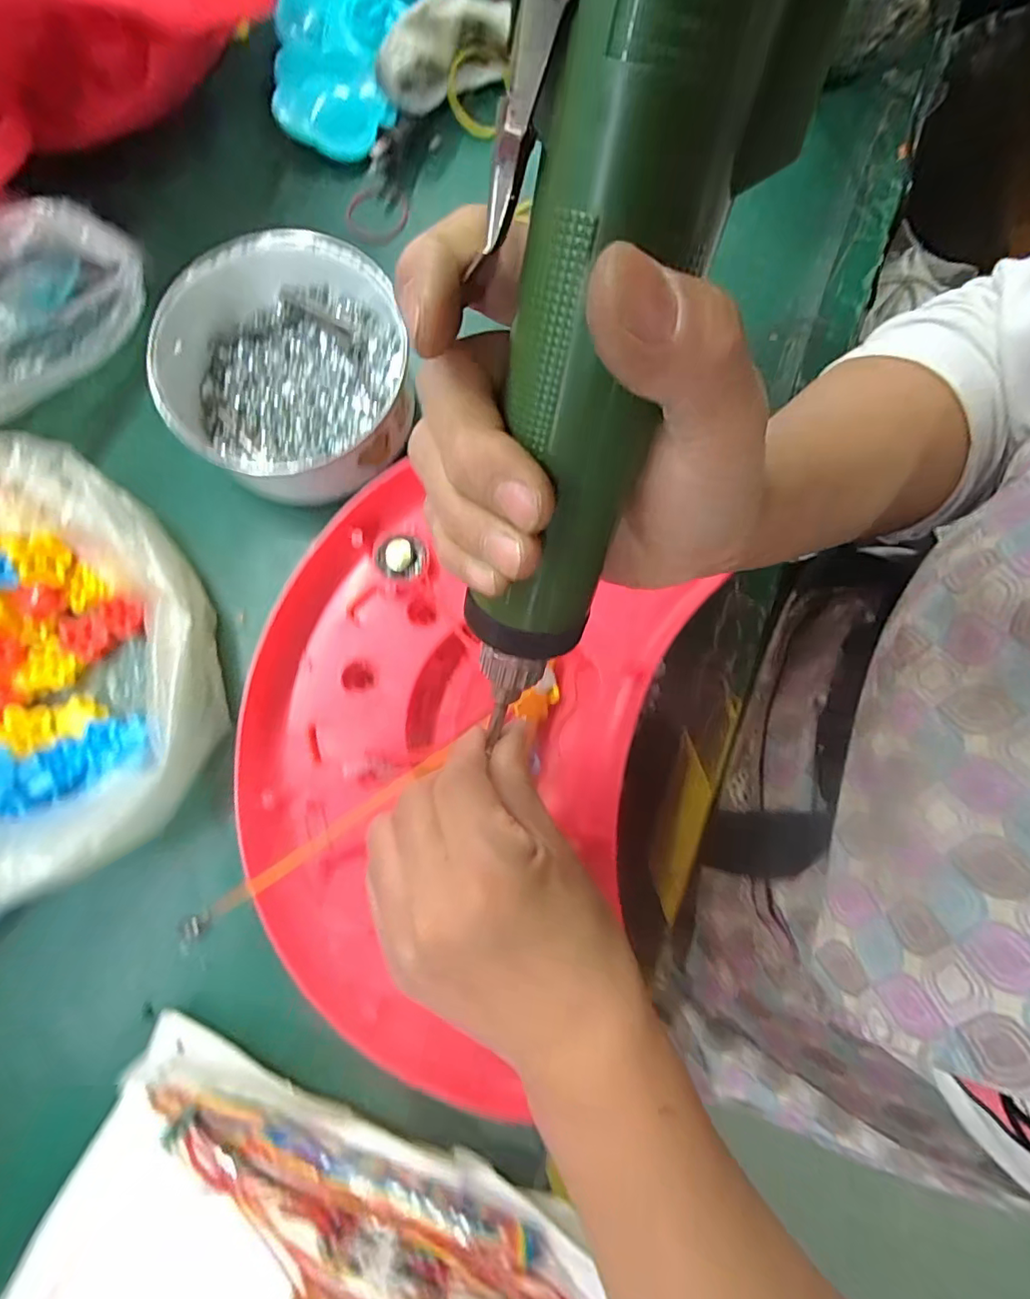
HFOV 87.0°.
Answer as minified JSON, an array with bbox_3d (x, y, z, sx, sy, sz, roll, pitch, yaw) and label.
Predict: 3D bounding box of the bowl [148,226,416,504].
[{"bbox_3d":[-0.134,-0.166,0.329,0.139,0.061,0.136,0,80,1],"label":"bowl"}]

